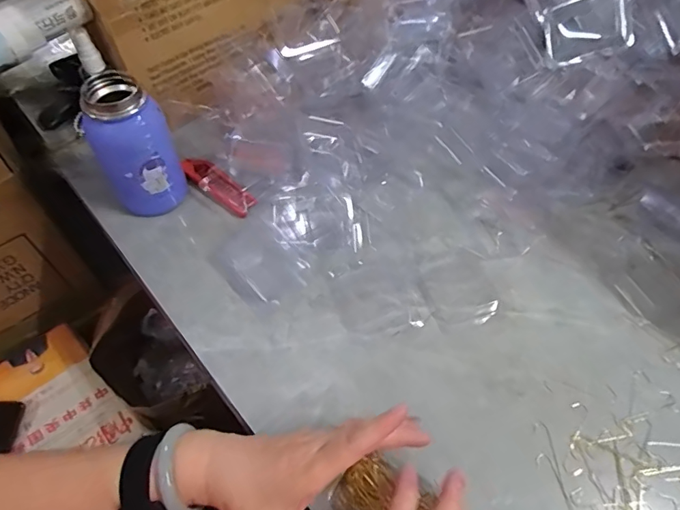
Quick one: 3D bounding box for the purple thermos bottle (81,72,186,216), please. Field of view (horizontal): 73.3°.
[{"bbox_3d":[-0.208,-0.107,0.469,0.068,0.135,0.068,-6,56,-5],"label":"purple thermos bottle"}]

